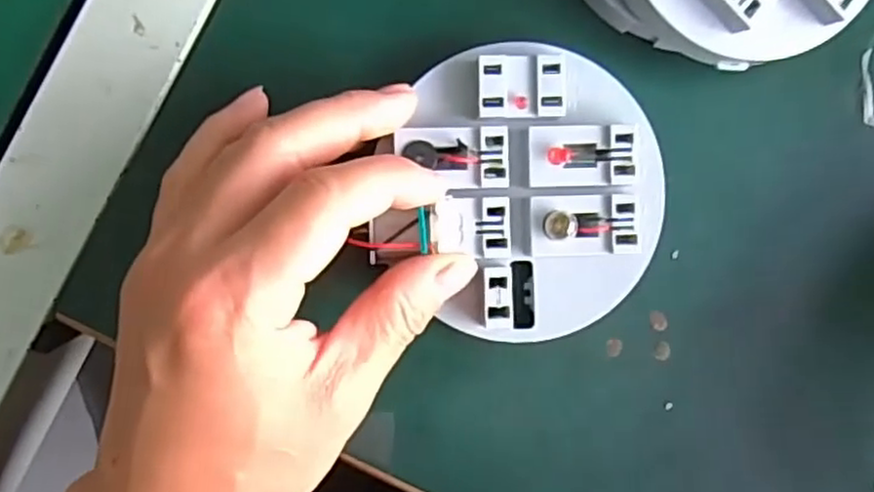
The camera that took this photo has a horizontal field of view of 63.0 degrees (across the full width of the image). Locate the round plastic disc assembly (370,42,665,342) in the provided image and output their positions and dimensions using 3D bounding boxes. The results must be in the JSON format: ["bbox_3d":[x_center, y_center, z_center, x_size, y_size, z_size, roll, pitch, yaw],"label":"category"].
[{"bbox_3d":[0.030,-0.018,0.243,0.097,0.023,0.098,0,91,-3],"label":"round plastic disc assembly"}]

